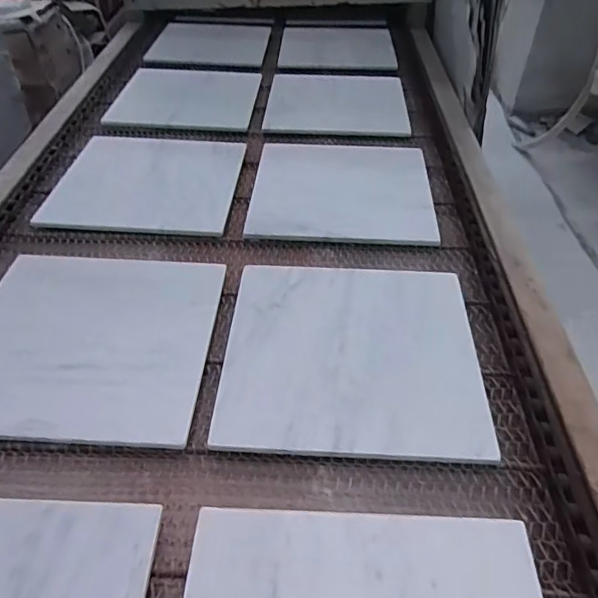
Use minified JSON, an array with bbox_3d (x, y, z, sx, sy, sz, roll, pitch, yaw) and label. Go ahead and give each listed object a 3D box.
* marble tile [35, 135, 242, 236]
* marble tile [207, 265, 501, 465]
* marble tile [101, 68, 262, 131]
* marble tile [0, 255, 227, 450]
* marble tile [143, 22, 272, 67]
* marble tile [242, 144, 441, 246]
[{"bbox_3d":[-0.263,-0.211,0.984,0.307,0.007,0.294,2,42,3],"label":"marble tile"},{"bbox_3d":[0.063,0.055,0.677,0.291,0.011,0.286,2,42,3],"label":"marble tile"},{"bbox_3d":[-0.244,-0.435,1.222,0.293,0.016,0.241,6,51,1],"label":"marble tile"},{"bbox_3d":[-0.258,0.044,0.680,0.295,0.017,0.274,1,42,2],"label":"marble tile"},{"bbox_3d":[-0.231,-0.689,1.515,0.291,0.022,0.311,1,42,2],"label":"marble tile"},{"bbox_3d":[0.072,-0.192,0.952,0.294,0.014,0.273,2,42,3],"label":"marble tile"}]

